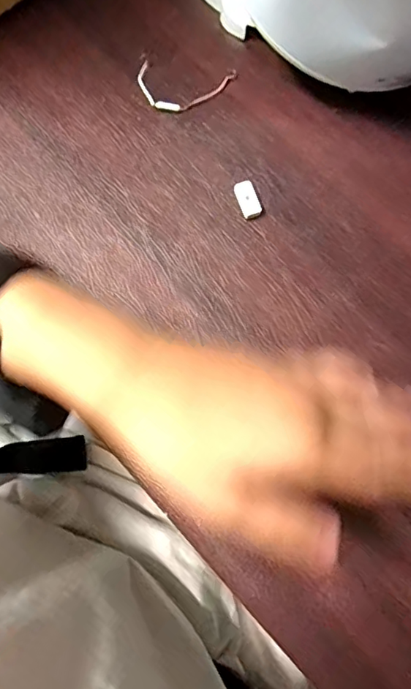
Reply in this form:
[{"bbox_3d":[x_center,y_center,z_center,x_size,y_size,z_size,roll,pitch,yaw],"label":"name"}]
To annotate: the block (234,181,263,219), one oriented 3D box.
[{"bbox_3d":[0.030,-0.102,0.367,0.014,0.008,0.026,-17,77,-4],"label":"block"}]

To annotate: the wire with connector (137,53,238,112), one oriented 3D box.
[{"bbox_3d":[-0.015,-0.197,0.396,0.074,0.004,0.044,7,76,2],"label":"wire with connector"}]

